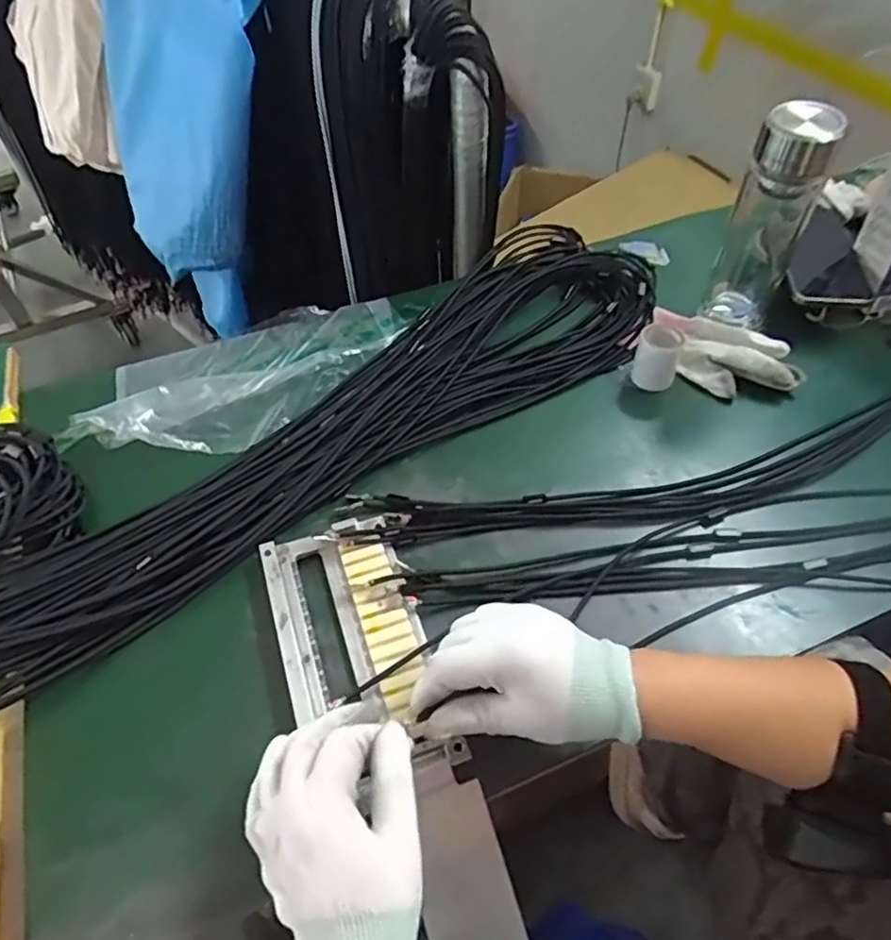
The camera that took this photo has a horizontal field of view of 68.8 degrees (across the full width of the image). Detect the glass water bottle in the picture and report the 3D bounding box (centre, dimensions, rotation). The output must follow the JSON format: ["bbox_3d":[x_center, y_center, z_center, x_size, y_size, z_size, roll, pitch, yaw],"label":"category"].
[{"bbox_3d":[0.302,-0.234,0.610,0.065,0.204,0.077,22,55,17],"label":"glass water bottle"}]

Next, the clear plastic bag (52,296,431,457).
[{"bbox_3d":[-0.184,-0.102,0.625,0.343,0.044,0.154,-24,55,-17],"label":"clear plastic bag"}]

